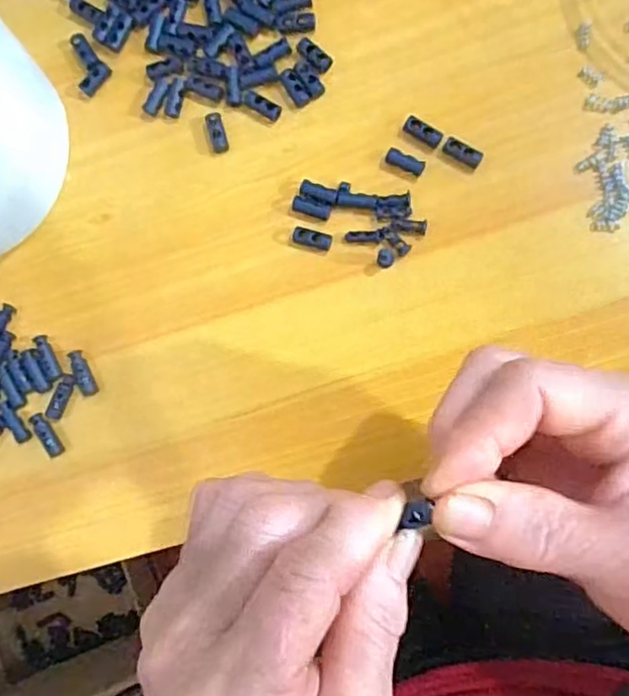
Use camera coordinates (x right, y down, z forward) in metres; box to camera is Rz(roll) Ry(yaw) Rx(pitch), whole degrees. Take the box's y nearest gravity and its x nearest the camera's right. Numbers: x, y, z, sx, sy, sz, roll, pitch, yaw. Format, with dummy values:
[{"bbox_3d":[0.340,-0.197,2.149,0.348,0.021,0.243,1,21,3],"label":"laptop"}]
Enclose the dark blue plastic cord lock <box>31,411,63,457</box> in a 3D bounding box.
[{"bbox_3d":[-0.135,0.044,0.326,0.008,0.007,0.025,-39,83,5],"label":"dark blue plastic cord lock"}]

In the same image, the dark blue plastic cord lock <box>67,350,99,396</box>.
[{"bbox_3d":[-0.117,0.013,0.326,0.009,0.005,0.024,-22,85,7],"label":"dark blue plastic cord lock"}]

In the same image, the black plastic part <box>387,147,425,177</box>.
[{"bbox_3d":[0.043,-0.088,0.304,0.019,0.005,0.007,25,92,-4],"label":"black plastic part"}]

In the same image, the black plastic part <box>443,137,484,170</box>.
[{"bbox_3d":[0.069,-0.091,0.300,0.019,0.007,0.008,31,92,9],"label":"black plastic part"}]

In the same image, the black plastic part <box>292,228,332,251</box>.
[{"bbox_3d":[-0.001,-0.052,0.310,0.018,0.005,0.008,16,90,9],"label":"black plastic part"}]

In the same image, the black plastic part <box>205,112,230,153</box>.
[{"bbox_3d":[-0.048,-0.107,0.318,0.008,0.007,0.020,-14,98,8],"label":"black plastic part"}]

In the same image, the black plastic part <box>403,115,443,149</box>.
[{"bbox_3d":[0.052,-0.102,0.304,0.019,0.006,0.009,31,92,9],"label":"black plastic part"}]

